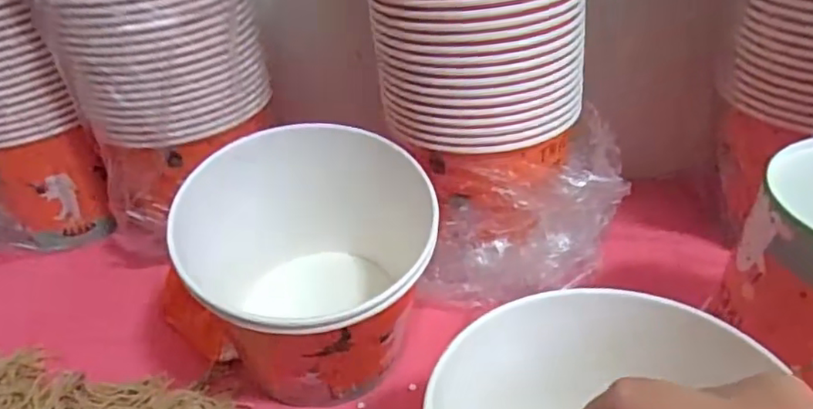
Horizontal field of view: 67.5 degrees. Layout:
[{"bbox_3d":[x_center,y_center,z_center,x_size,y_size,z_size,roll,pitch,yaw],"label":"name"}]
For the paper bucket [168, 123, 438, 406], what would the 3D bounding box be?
[{"bbox_3d":[-0.066,0.044,0.440,0.149,0.156,0.163,-4,38,3],"label":"paper bucket"}]

